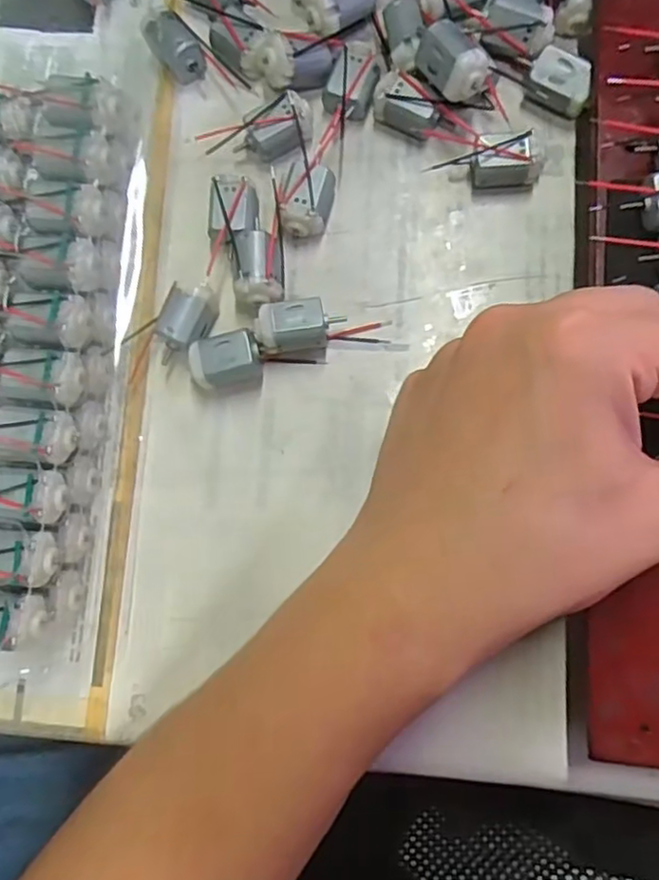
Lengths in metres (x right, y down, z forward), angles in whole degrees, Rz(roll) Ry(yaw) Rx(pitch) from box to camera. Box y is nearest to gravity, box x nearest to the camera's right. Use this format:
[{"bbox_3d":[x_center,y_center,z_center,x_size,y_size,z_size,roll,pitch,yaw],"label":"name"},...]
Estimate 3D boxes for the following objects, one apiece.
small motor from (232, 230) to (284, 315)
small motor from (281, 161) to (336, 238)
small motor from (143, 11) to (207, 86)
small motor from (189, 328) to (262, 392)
[{"bbox_3d":[-0.027,-0.066,0.261,0.018,0.019,0.031,-5,82,5],"label":"small motor"},{"bbox_3d":[-0.008,-0.097,0.265,0.016,0.017,0.027,16,84,7],"label":"small motor"},{"bbox_3d":[-0.065,-0.167,0.277,0.018,0.017,0.026,-32,80,0],"label":"small motor"},{"bbox_3d":[-0.040,-0.031,0.257,0.027,0.018,0.019,-15,81,3],"label":"small motor"}]

